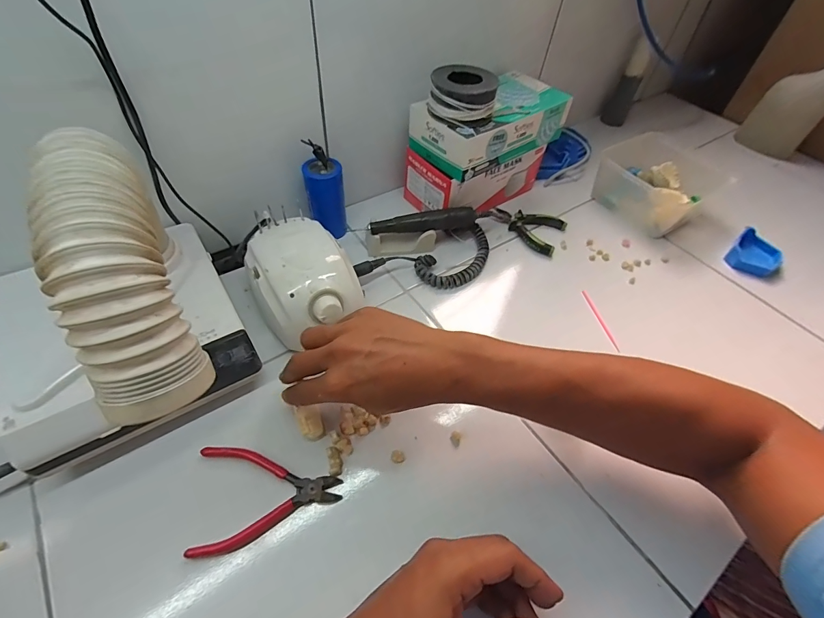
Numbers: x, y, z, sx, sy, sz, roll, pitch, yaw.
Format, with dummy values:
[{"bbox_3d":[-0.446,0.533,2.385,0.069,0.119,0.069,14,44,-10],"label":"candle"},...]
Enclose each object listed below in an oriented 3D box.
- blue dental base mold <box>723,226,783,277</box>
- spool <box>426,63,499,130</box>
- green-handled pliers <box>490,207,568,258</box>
[{"bbox_3d":[0.524,-0.083,0.594,0.088,0.031,0.064,-36,62,-29],"label":"blue dental base mold"},{"bbox_3d":[0.063,-0.268,0.489,0.082,0.043,0.076,3,51,-3],"label":"spool"},{"bbox_3d":[0.171,-0.125,0.596,0.110,0.017,0.083,24,53,14],"label":"green-handled pliers"}]

